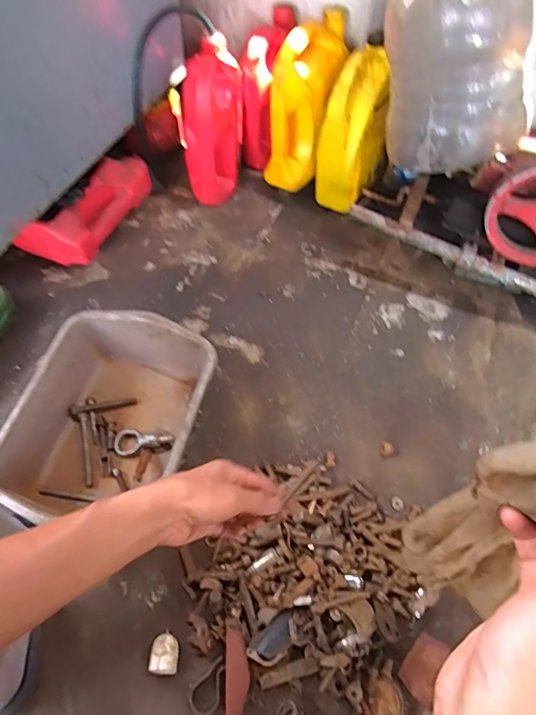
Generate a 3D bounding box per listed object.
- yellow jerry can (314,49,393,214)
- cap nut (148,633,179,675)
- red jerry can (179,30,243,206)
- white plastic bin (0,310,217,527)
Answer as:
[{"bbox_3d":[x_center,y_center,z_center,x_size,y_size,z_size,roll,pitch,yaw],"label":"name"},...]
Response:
[{"bbox_3d":[0.191,-0.477,1.055,0.104,0.302,0.158,39,65,19],"label":"yellow jerry can"},{"bbox_3d":[-0.139,0.402,0.653,0.038,0.035,0.044,5,59,0],"label":"cap nut"},{"bbox_3d":[-0.122,-0.515,1.060,0.125,0.295,0.176,-4,60,-5],"label":"red jerry can"},{"bbox_3d":[-0.244,0.100,0.782,0.260,0.125,0.332,14,60,6],"label":"white plastic bin"}]

